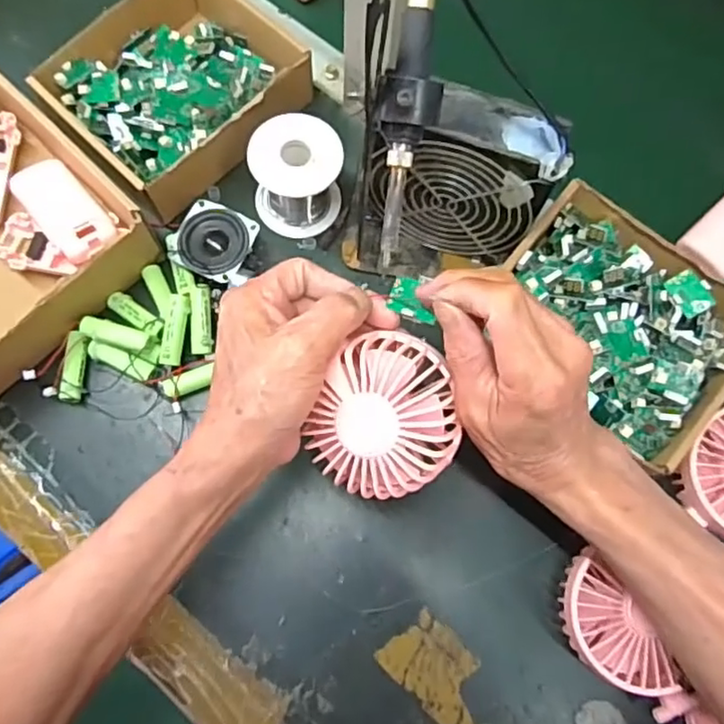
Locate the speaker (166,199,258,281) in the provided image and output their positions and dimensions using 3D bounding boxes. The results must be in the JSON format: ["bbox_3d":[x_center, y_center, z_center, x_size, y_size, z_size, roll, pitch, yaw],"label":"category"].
[{"bbox_3d":[-0.112,-0.088,0.463,0.059,0.020,0.051,24,74,6],"label":"speaker"}]

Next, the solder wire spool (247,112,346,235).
[{"bbox_3d":[-0.048,-0.135,0.465,0.065,0.075,0.055,-6,73,-4],"label":"solder wire spool"}]

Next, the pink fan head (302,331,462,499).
[{"bbox_3d":[0.016,0.031,0.339,0.074,0.038,0.084,30,100,3],"label":"pink fan head"}]

